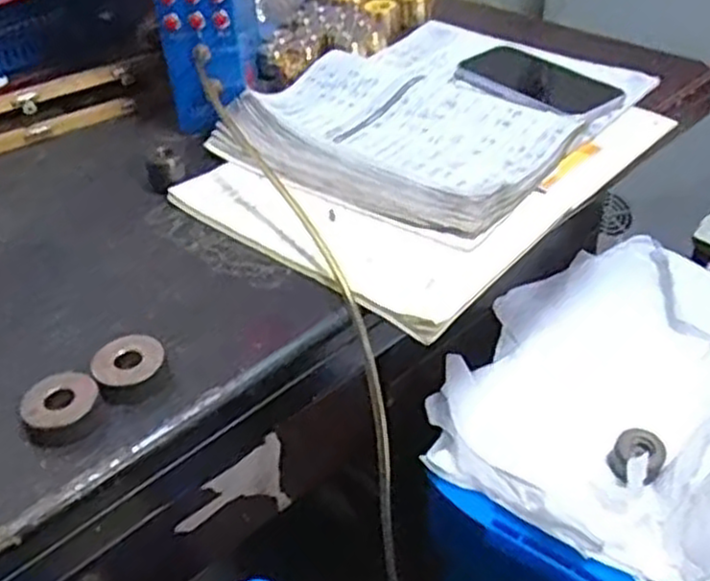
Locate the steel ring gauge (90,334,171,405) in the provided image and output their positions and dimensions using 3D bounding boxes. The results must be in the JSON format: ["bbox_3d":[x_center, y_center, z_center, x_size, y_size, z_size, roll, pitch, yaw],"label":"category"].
[{"bbox_3d":[-0.127,0.044,0.430,0.039,0.017,0.035,-19,42,-18],"label":"steel ring gauge"}]

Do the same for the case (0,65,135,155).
[{"bbox_3d":[-0.267,-0.167,0.682,0.133,0.036,0.049,-17,41,-16],"label":"case"}]

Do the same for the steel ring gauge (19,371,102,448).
[{"bbox_3d":[-0.160,0.063,0.412,0.040,0.018,0.040,-30,46,-28],"label":"steel ring gauge"}]

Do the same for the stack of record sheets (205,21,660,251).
[{"bbox_3d":[0.070,-0.164,0.660,0.265,0.026,0.316,26,48,31],"label":"stack of record sheets"}]

